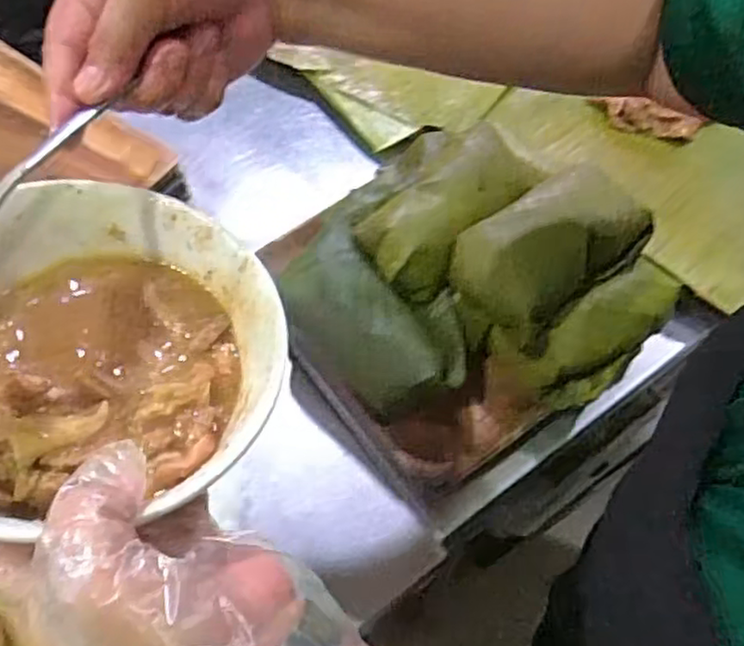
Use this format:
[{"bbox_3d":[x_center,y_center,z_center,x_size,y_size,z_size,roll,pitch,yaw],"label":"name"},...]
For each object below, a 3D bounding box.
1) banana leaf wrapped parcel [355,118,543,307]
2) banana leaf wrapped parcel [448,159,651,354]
[{"bbox_3d":[0.057,-0.090,0.527,0.077,0.040,0.145,42,80,19],"label":"banana leaf wrapped parcel"},{"bbox_3d":[0.130,-0.053,0.512,0.143,0.062,0.084,-37,68,-20],"label":"banana leaf wrapped parcel"}]

